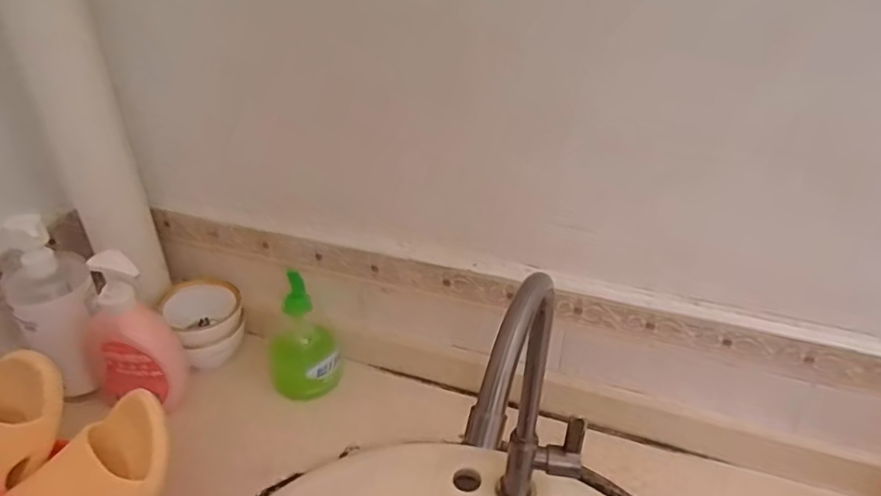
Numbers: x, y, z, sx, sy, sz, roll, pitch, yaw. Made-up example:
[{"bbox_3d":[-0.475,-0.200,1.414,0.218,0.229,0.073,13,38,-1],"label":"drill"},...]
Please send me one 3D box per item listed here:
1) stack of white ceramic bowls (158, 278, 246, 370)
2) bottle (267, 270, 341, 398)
[{"bbox_3d":[-0.301,0.100,0.774,0.090,0.090,0.118,-22,41,-30],"label":"stack of white ceramic bowls"},{"bbox_3d":[-0.163,0.100,0.700,0.078,0.141,0.074,1,35,0],"label":"bottle"}]

